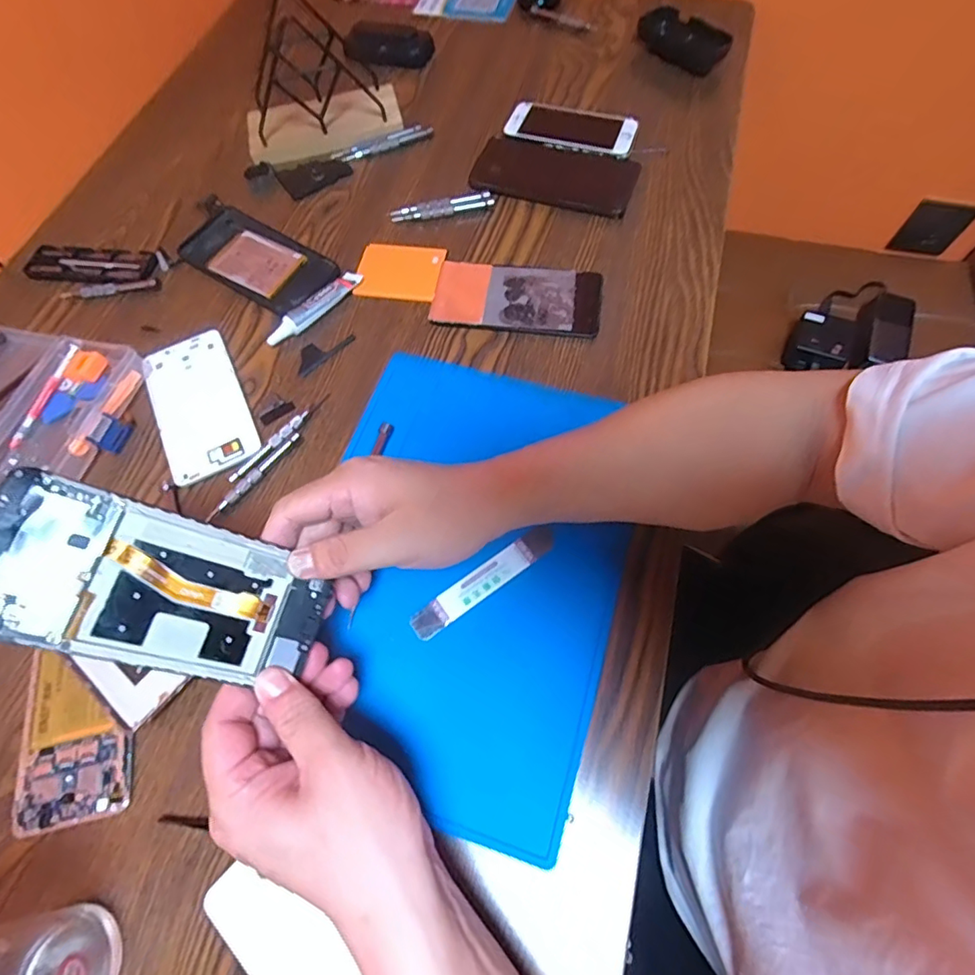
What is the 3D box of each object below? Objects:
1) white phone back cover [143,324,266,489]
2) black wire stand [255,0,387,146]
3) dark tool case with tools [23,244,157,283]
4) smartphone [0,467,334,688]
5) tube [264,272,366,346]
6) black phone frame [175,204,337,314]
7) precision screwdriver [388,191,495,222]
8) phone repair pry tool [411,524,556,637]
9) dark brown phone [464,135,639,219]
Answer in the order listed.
[{"bbox_3d":[-0.245,-0.073,0.449,0.071,0.004,0.146,-26,67,-8],"label":"white phone back cover"},{"bbox_3d":[-0.186,-0.436,0.550,0.134,0.104,0.081,-10,65,-1],"label":"black wire stand"},{"bbox_3d":[-0.396,-0.222,0.524,0.130,0.007,0.043,5,66,6],"label":"dark tool case with tools"},{"bbox_3d":[-0.154,0.049,0.253,0.146,0.012,0.068,26,63,-29],"label":"smartphone"},{"bbox_3d":[-0.156,-0.163,0.480,0.025,0.015,0.103,34,72,17],"label":"tube"},{"bbox_3d":[-0.225,-0.222,0.514,0.161,0.009,0.075,31,71,16],"label":"black phone frame"},{"bbox_3d":[-0.046,-0.281,0.530,0.102,0.010,0.017,-9,65,-1],"label":"precision screwdriver"},{"bbox_3d":[-0.003,0.065,0.370,0.114,0.005,0.021,-34,68,-11],"label":"phone repair pry tool"},{"bbox_3d":[0.068,-0.321,0.542,0.162,0.015,0.082,15,67,10],"label":"dark brown phone"}]

